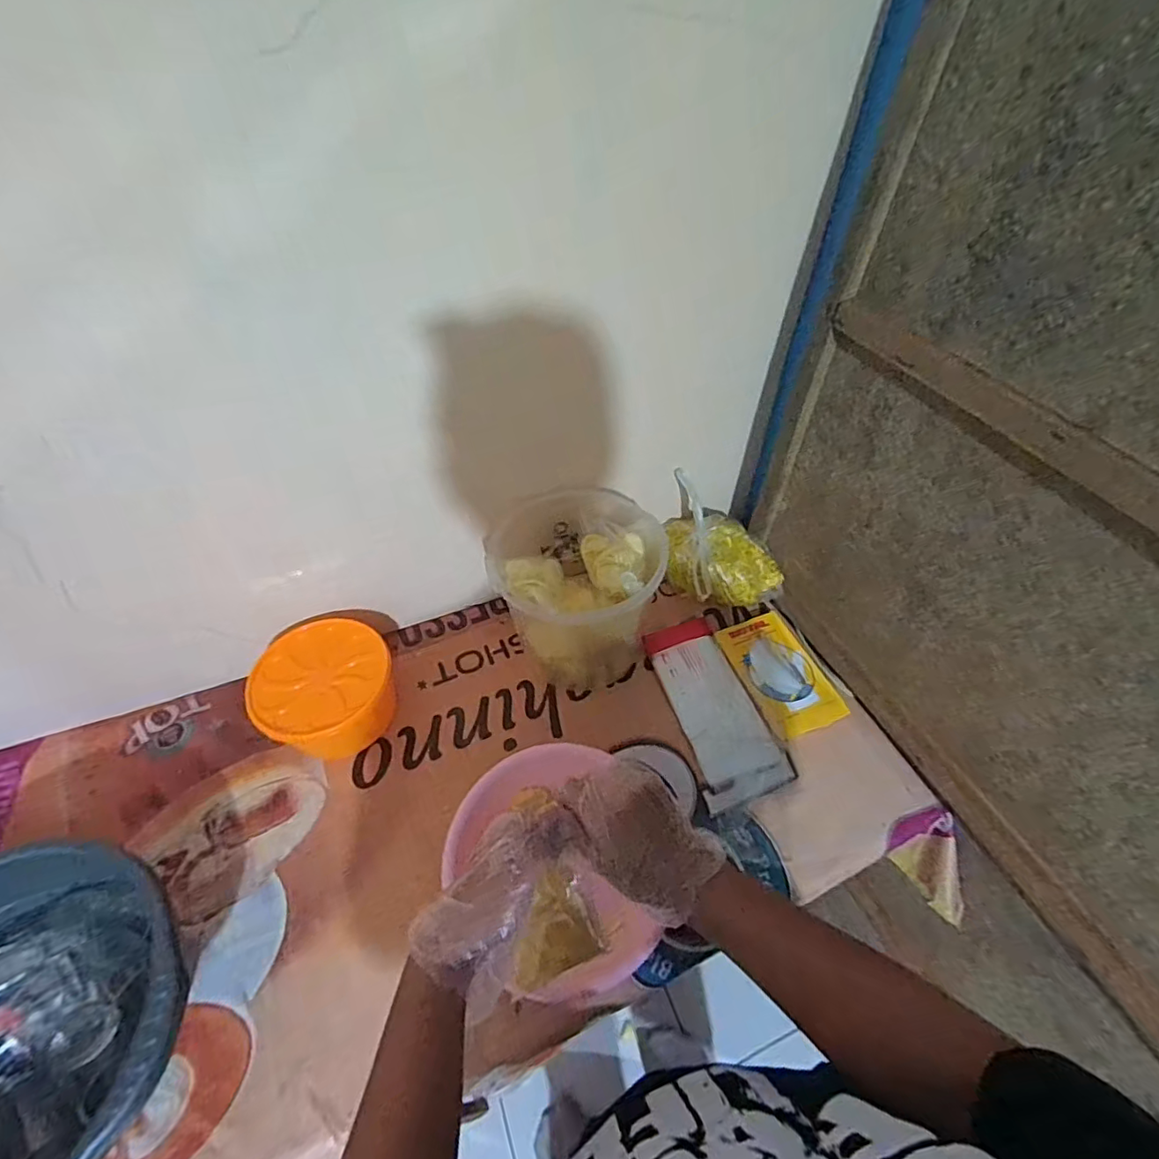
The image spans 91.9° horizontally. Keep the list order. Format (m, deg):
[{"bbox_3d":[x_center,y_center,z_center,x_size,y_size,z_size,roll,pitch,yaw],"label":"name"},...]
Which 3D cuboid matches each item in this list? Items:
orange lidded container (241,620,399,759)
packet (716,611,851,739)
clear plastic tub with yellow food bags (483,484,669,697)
[{"bbox_3d":[-0.377,0.172,0.842,0.181,0.121,0.182,18,52,15],"label":"orange lidded container"},{"bbox_3d":[0.321,0.147,0.904,0.118,0.029,0.203,-18,51,-15],"label":"packet"},{"bbox_3d":[0.000,0.018,0.886,0.241,0.249,0.219,-20,52,-16],"label":"clear plastic tub with yellow food bags"}]

